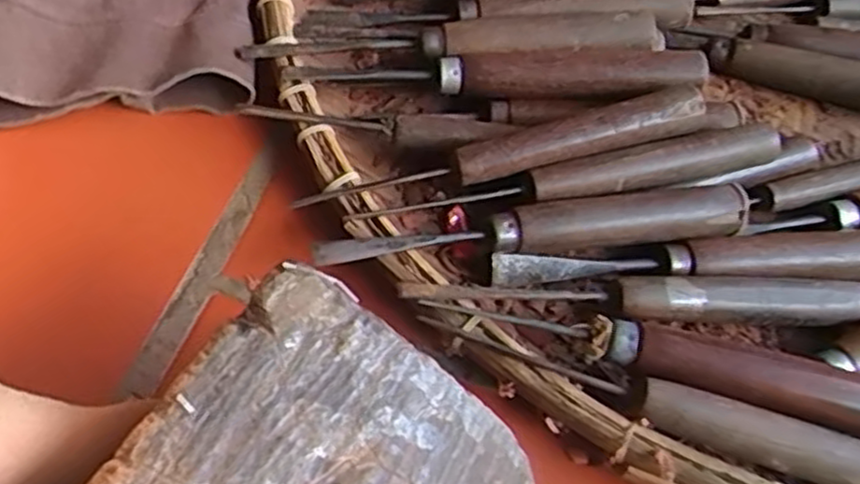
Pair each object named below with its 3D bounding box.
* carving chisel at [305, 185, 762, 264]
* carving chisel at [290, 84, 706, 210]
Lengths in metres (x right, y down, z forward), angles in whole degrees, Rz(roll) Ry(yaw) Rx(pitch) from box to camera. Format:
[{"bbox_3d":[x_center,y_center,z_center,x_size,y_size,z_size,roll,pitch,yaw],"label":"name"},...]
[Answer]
[{"bbox_3d":[0.044,-0.002,0.286,0.171,0.021,0.021,-8,61,-13],"label":"carving chisel"},{"bbox_3d":[0.033,-0.036,0.290,0.163,0.013,0.020,-13,62,-16],"label":"carving chisel"}]

